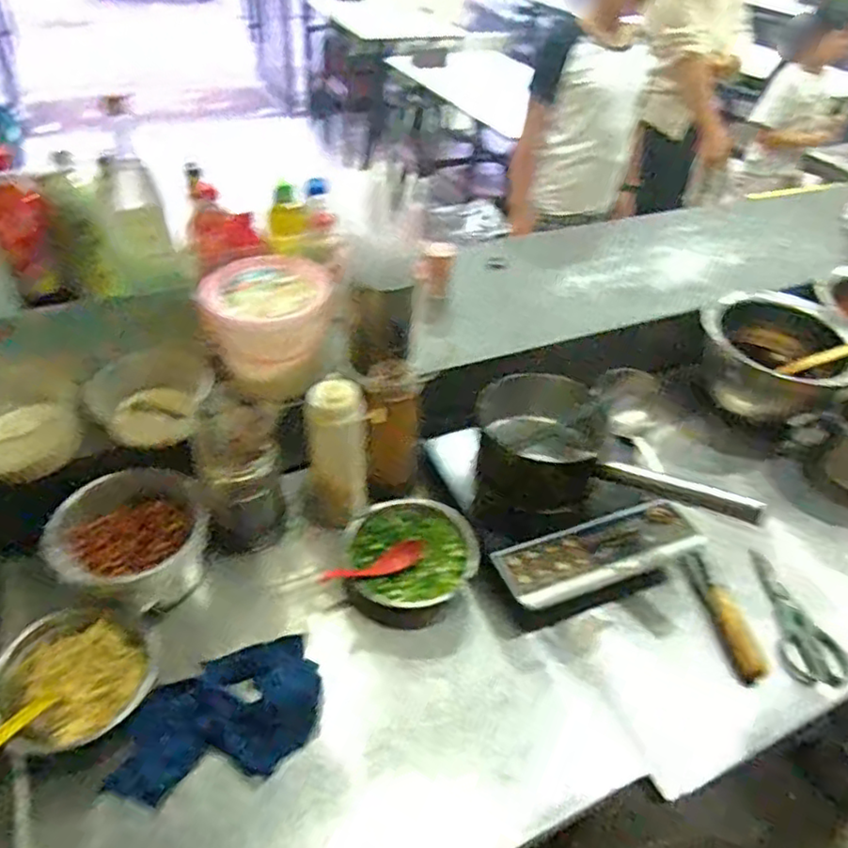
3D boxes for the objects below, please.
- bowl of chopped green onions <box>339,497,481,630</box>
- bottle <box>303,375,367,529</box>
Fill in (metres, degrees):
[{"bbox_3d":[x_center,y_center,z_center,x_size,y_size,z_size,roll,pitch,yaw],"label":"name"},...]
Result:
[{"bbox_3d":[-0.025,0.165,0.824,0.157,0.063,0.165,2,42,-2],"label":"bowl of chopped green onions"},{"bbox_3d":[-0.115,0.037,0.837,0.081,0.209,0.087,-4,42,-9],"label":"bottle"}]

